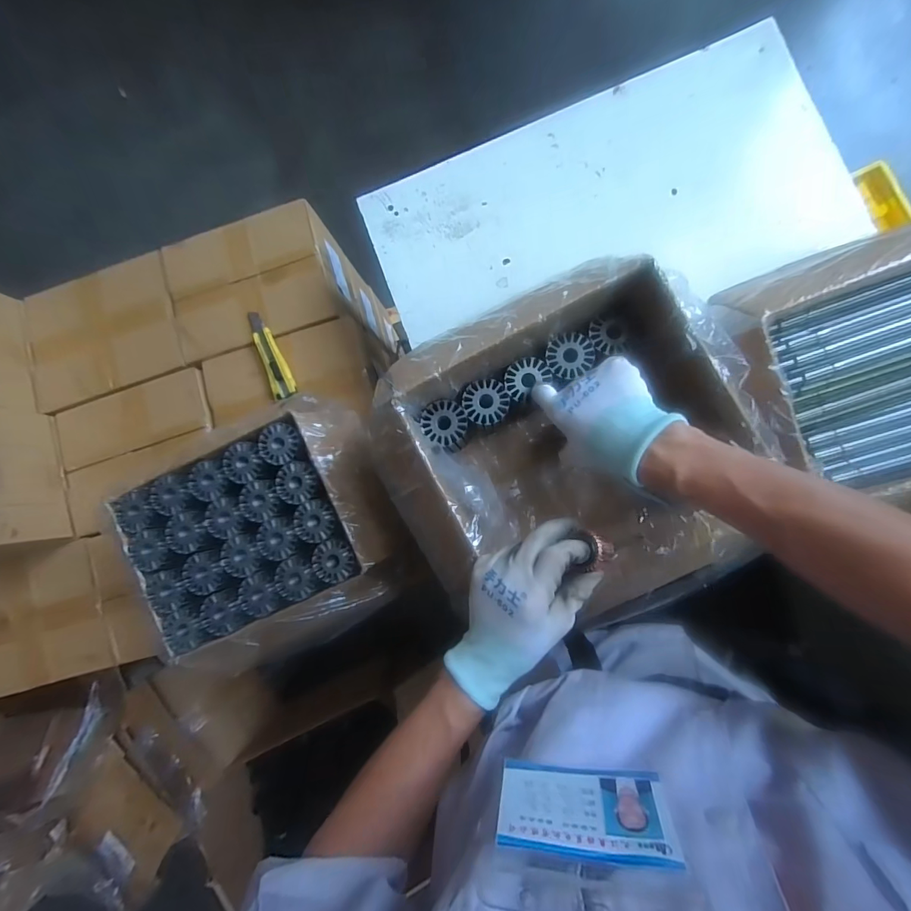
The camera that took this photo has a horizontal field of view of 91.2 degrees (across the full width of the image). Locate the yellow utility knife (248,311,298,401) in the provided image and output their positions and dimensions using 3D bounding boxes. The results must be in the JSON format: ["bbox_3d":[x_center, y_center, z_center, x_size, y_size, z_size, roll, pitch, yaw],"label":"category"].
[{"bbox_3d":[-0.303,-0.166,0.730,0.037,0.017,0.162,-26,84,4],"label":"yellow utility knife"}]

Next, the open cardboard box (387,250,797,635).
[{"bbox_3d":[0.103,-0.003,0.485,0.327,0.161,0.302,-28,84,4],"label":"open cardboard box"}]

